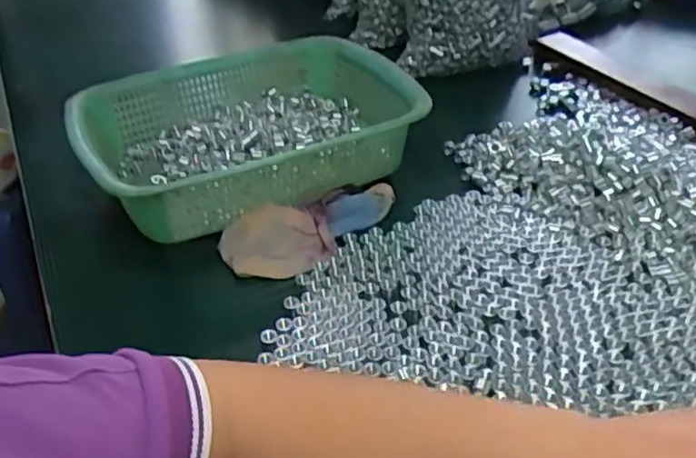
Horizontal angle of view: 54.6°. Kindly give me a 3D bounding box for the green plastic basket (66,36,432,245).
[{"bbox_3d":[-0.089,-0.096,0.642,0.301,0.079,0.254,-16,41,-14],"label":"green plastic basket"}]

